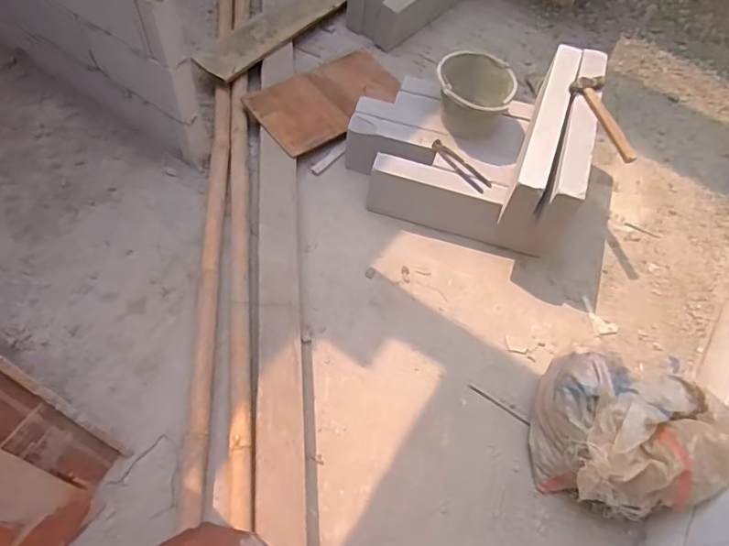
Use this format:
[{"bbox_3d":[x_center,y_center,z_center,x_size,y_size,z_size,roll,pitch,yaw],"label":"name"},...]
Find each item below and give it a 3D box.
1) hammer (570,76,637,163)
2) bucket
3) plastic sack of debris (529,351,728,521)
[{"bbox_3d":[0.661,-0.437,1.517,0.093,0.045,0.303,-4,62,-8],"label":"hammer"},{"bbox_3d":[0.339,-0.550,1.720,0.224,0.189,0.264,10,61,-1],"label":"bucket"},{"bbox_3d":[0.609,0.369,1.278,0.341,0.331,0.330,15,61,2],"label":"plastic sack of debris"}]

